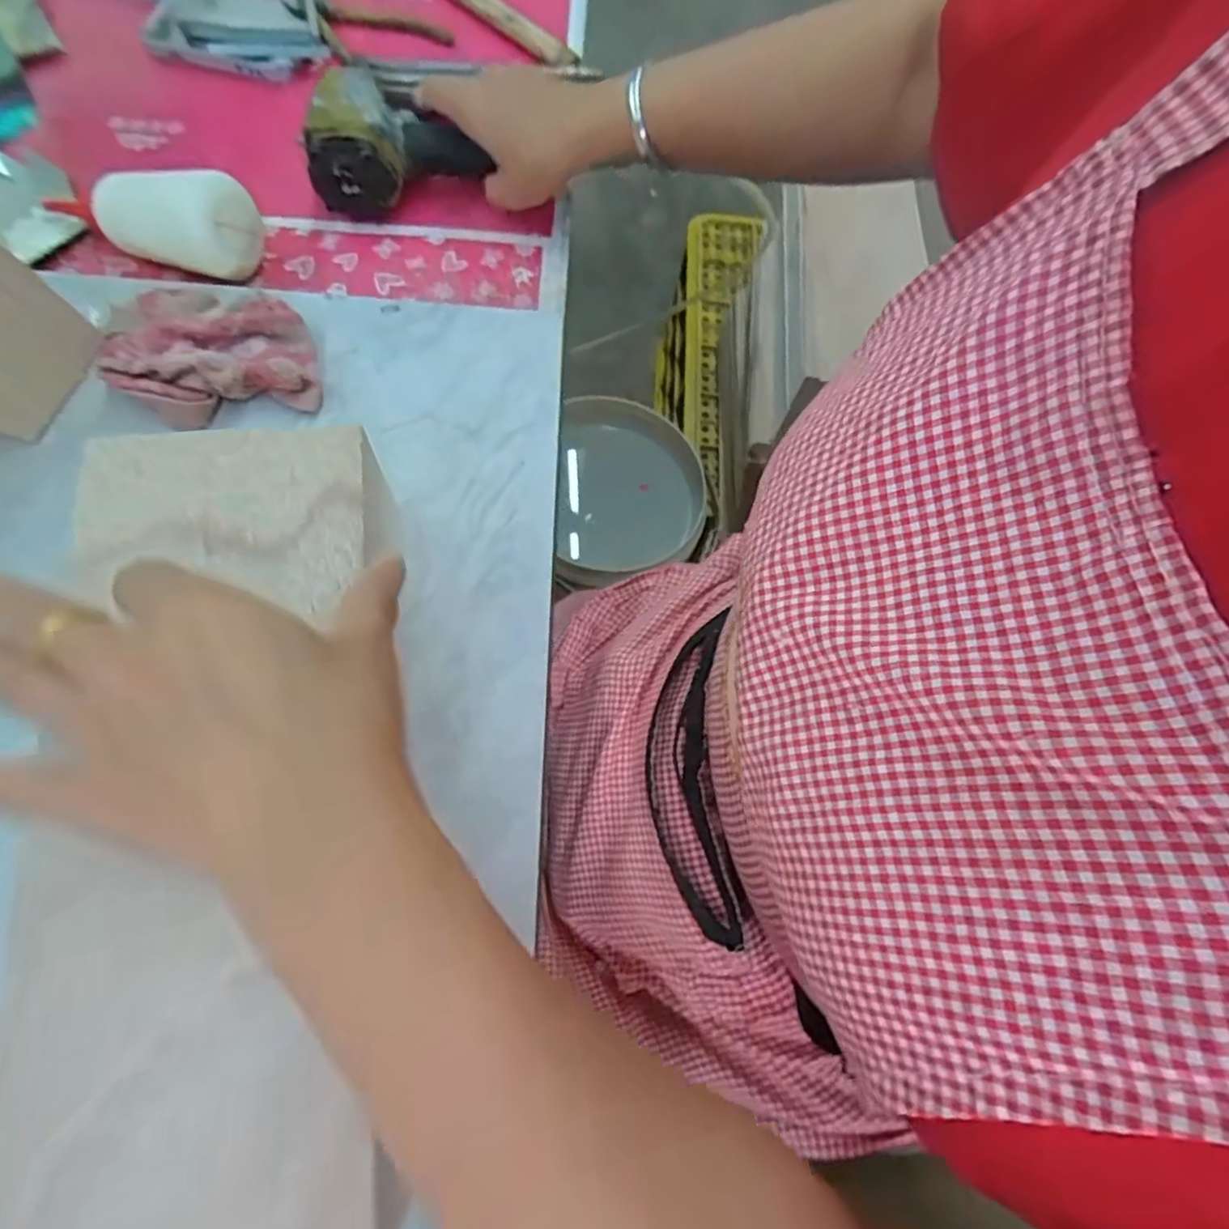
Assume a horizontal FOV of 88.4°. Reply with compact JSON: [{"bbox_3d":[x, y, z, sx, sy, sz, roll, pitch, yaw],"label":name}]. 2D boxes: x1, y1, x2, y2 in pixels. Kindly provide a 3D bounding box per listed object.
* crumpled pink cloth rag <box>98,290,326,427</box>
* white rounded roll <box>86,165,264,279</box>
[{"bbox_3d":[-0.263,-0.175,0.416,0.126,0.041,0.106,-11,72,-6],"label":"crumpled pink cloth rag"},{"bbox_3d":[-0.305,-0.279,0.446,0.103,0.059,0.055,16,68,0],"label":"white rounded roll"}]

